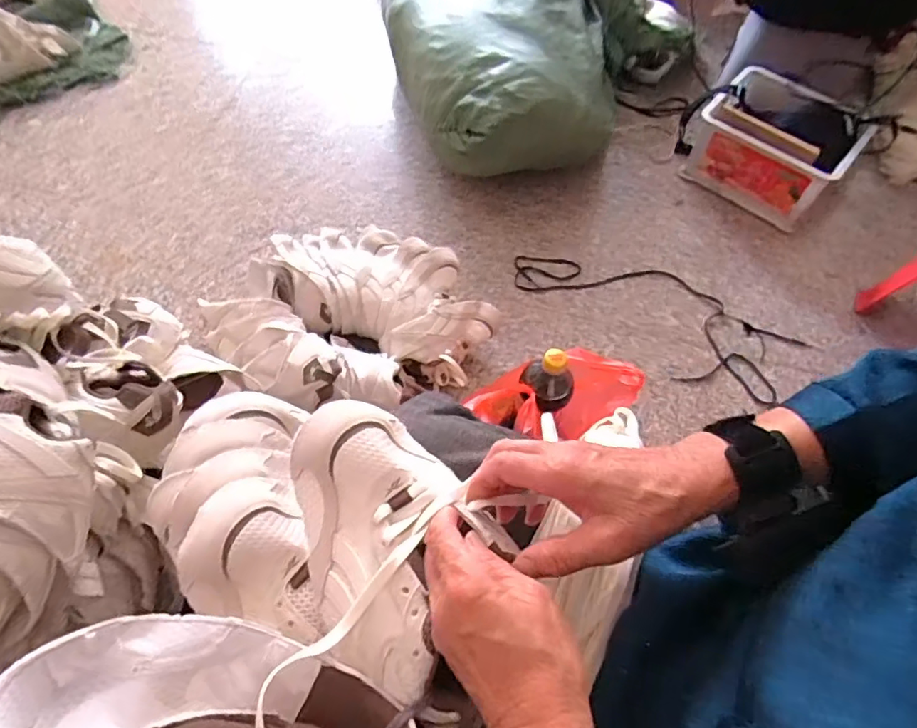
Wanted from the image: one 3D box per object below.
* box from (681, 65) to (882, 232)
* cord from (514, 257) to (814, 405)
[{"bbox_3d":[0.683,-0.473,1.175,0.294,0.176,0.250,38,66,18],"label":"box"},{"bbox_3d":[0.374,-0.107,1.056,0.515,0.013,0.202,31,64,15],"label":"cord"}]

